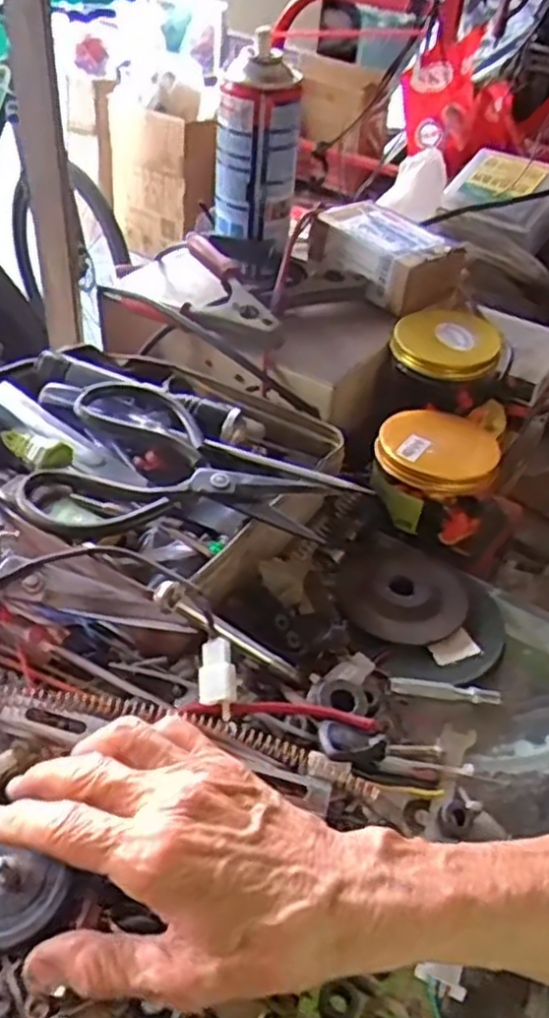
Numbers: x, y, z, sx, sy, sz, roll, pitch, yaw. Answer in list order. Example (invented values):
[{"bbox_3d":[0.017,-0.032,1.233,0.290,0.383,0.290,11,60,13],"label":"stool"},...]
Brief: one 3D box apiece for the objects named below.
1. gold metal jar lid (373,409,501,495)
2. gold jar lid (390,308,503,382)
[{"bbox_3d":[0.114,-0.043,0.529,0.080,0.020,0.081,4,41,-4],"label":"gold metal jar lid"},{"bbox_3d":[0.131,-0.129,0.584,0.079,0.021,0.074,4,41,-4],"label":"gold jar lid"}]

